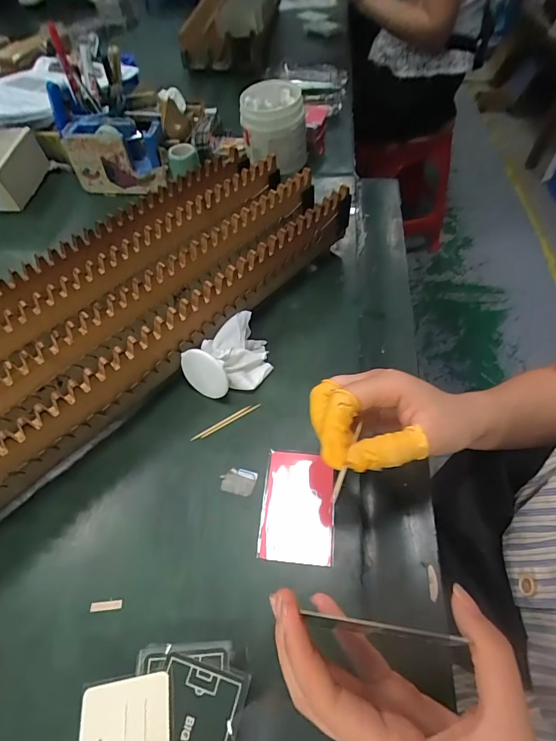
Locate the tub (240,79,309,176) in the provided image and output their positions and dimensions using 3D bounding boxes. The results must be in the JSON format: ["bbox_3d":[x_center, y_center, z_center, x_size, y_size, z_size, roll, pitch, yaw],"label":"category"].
[{"bbox_3d":[-0.004,-0.377,0.623,0.100,0.112,0.087,0,56,3],"label":"tub"}]

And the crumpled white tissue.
[{"bbox_3d":[-0.036,-0.018,0.388,0.058,0.034,0.068,-30,59,-16],"label":"crumpled white tissue"}]

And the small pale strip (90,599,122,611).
[{"bbox_3d":[-0.124,0.169,0.281,0.022,0.004,0.006,-6,55,-1],"label":"small pale strip"}]

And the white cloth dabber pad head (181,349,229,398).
[{"bbox_3d":[-0.069,0.003,0.365,0.050,0.050,0.004,20,41,18],"label":"white cloth dabber pad head"}]

